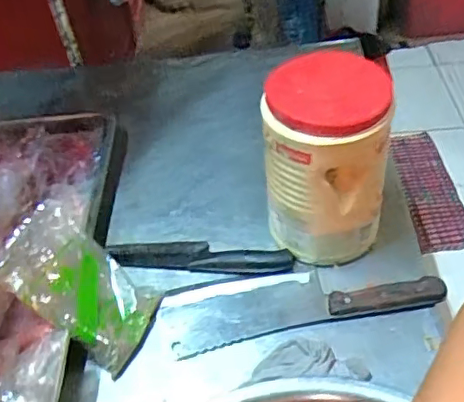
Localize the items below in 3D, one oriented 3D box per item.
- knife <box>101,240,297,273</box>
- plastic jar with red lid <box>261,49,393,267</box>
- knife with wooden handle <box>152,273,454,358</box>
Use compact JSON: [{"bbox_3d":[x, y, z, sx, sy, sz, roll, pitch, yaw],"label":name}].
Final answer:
[{"bbox_3d":[-0.042,0.066,0.718,0.235,0.015,0.048,4,45,11],"label":"knife"},{"bbox_3d":[0.107,-0.037,0.649,0.125,0.219,0.121,-5,39,4],"label":"plastic jar with red lid"},{"bbox_3d":[0.077,0.113,0.666,0.315,0.027,0.081,-9,44,-3],"label":"knife with wooden handle"}]

